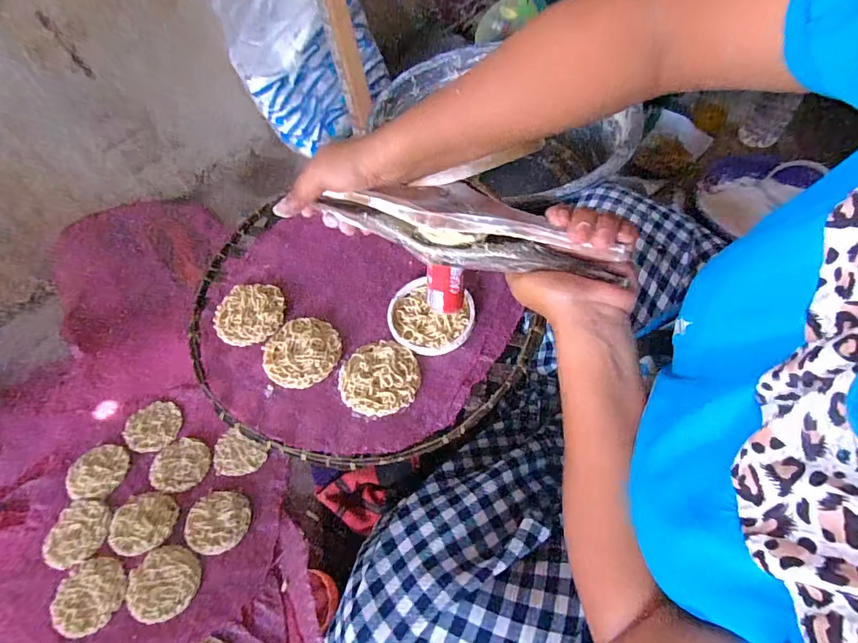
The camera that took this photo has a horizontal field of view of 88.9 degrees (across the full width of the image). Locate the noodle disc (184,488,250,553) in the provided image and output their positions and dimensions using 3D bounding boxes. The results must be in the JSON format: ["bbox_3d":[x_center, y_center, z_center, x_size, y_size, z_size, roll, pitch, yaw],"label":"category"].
[{"bbox_3d":[-0.266,0.251,0.552,0.077,0.004,0.073,0,46,-2],"label":"noodle disc"}]

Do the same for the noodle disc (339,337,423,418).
[{"bbox_3d":[-0.047,0.052,0.417,0.077,0.015,0.074,-5,56,7],"label":"noodle disc"}]

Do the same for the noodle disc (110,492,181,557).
[{"bbox_3d":[-0.359,0.252,0.548,0.078,0.017,0.070,15,62,10],"label":"noodle disc"}]

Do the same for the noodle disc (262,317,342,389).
[{"bbox_3d":[-0.127,0.030,0.438,0.074,0.013,0.075,-5,56,7],"label":"noodle disc"}]

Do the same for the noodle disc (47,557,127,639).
[{"bbox_3d":[-0.391,0.313,0.501,0.081,0.009,0.073,17,63,11],"label":"noodle disc"}]

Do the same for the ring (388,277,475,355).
[{"bbox_3d":[0.000,-0.006,0.441,0.091,0.017,0.080,21,63,22],"label":"ring"}]

